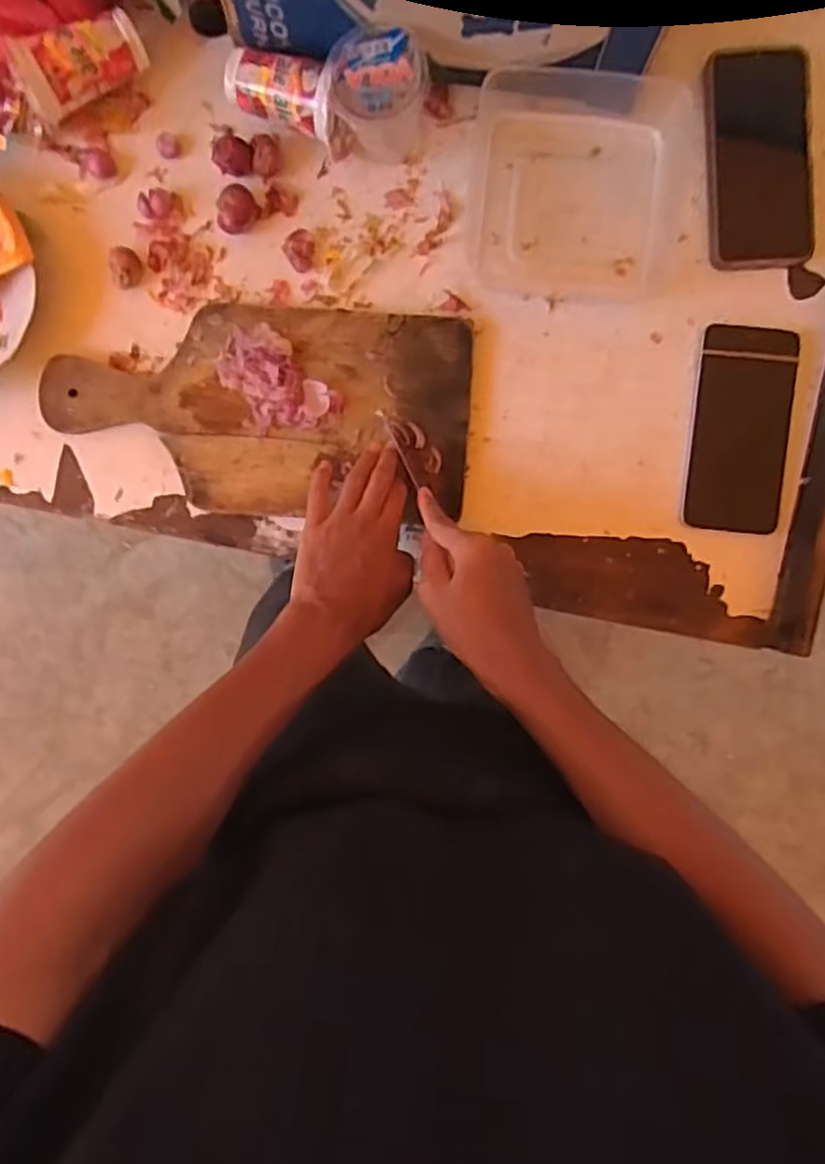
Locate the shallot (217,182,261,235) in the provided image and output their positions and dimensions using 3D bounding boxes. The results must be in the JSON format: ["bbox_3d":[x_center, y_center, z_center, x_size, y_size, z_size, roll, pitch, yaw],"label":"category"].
[{"bbox_3d":[-0.141,-0.298,0.590,0.035,0.027,0.028,-30,90,3],"label":"shallot"}]

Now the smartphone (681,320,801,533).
[{"bbox_3d":[0.261,-0.121,0.584,0.075,0.013,0.159,5,92,2],"label":"smartphone"}]

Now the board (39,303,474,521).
[{"bbox_3d":[-0.124,-0.139,0.596,0.339,0.021,0.162,-1,91,2],"label":"board"}]

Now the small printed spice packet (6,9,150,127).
[{"bbox_3d":[-0.254,-0.400,0.563,0.096,0.041,0.047,-33,90,-12],"label":"small printed spice packet"}]

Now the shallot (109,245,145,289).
[{"bbox_3d":[-0.230,-0.254,0.595,0.023,0.017,0.031,-2,91,2],"label":"shallot"}]

